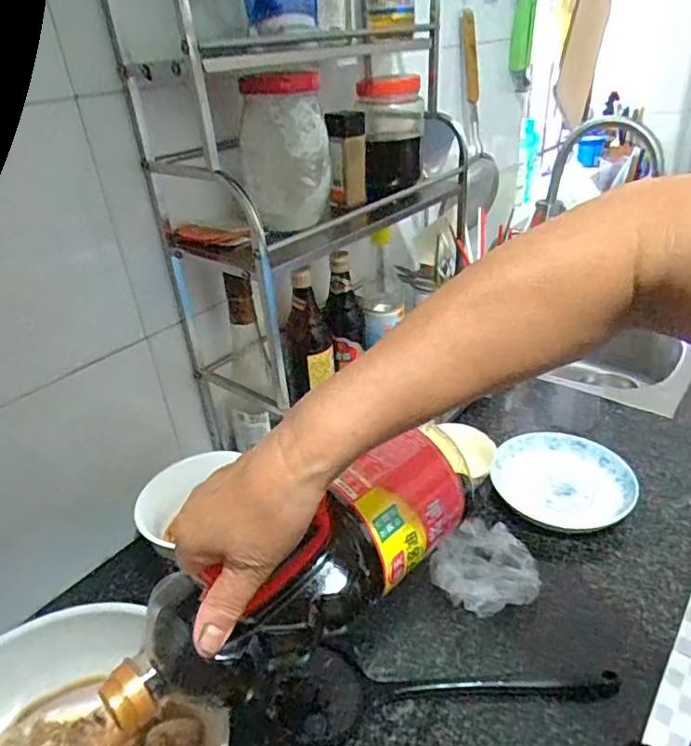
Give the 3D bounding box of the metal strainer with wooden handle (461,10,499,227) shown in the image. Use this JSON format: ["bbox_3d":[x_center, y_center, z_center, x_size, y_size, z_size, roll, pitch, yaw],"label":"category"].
[{"bbox_3d":[0.250,-0.451,1.030,0.068,0.359,0.094,2,32,11],"label":"metal strainer with wooden handle"}]

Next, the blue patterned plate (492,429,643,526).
[{"bbox_3d":[0.284,0.144,0.729,0.168,0.041,0.157,-5,30,3],"label":"blue patterned plate"}]

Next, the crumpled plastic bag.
[{"bbox_3d":[0.155,0.215,0.616,0.109,0.049,0.115,7,33,21],"label":"crumpled plastic bag"}]

